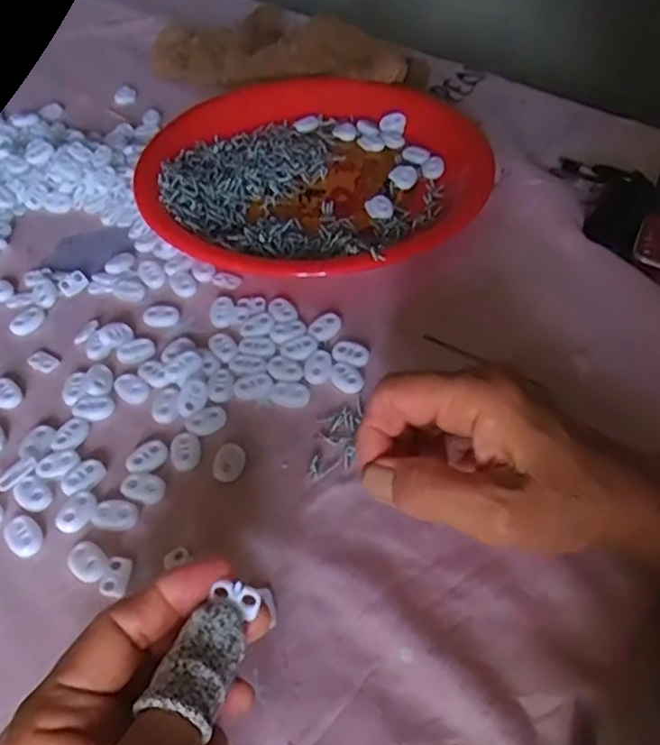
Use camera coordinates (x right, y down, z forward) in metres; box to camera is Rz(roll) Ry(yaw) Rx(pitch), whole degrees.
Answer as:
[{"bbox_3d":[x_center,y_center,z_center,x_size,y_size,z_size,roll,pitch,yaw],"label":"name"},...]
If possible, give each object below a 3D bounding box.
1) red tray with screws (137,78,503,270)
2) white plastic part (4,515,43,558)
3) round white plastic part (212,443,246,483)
[{"bbox_3d":[-0.012,-0.152,0.519,0.253,0.024,0.229,8,49,9],"label":"red tray with screws"},{"bbox_3d":[-0.147,0.078,0.330,0.015,0.004,0.020,-37,57,-27],"label":"white plastic part"},{"bbox_3d":[-0.052,0.046,0.355,0.015,0.007,0.022,6,49,7],"label":"round white plastic part"}]

